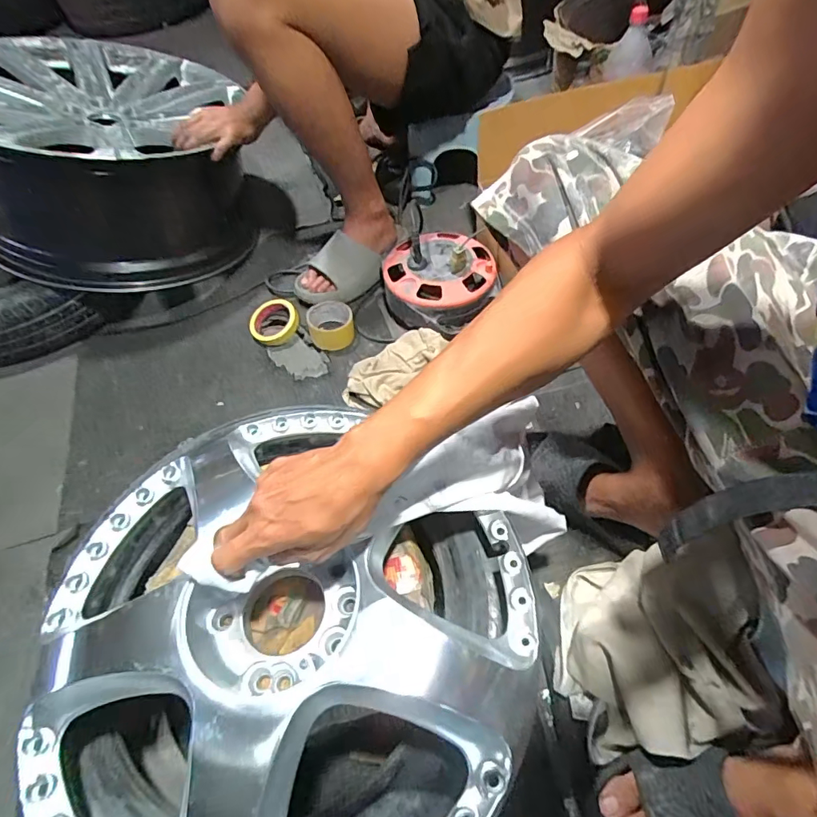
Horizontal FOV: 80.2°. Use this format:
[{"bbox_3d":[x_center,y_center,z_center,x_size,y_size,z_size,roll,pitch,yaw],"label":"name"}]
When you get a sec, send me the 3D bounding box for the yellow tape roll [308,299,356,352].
[{"bbox_3d":[-0.144,-0.157,0.903,0.081,0.045,0.076,-4,53,6],"label":"yellow tape roll"}]

